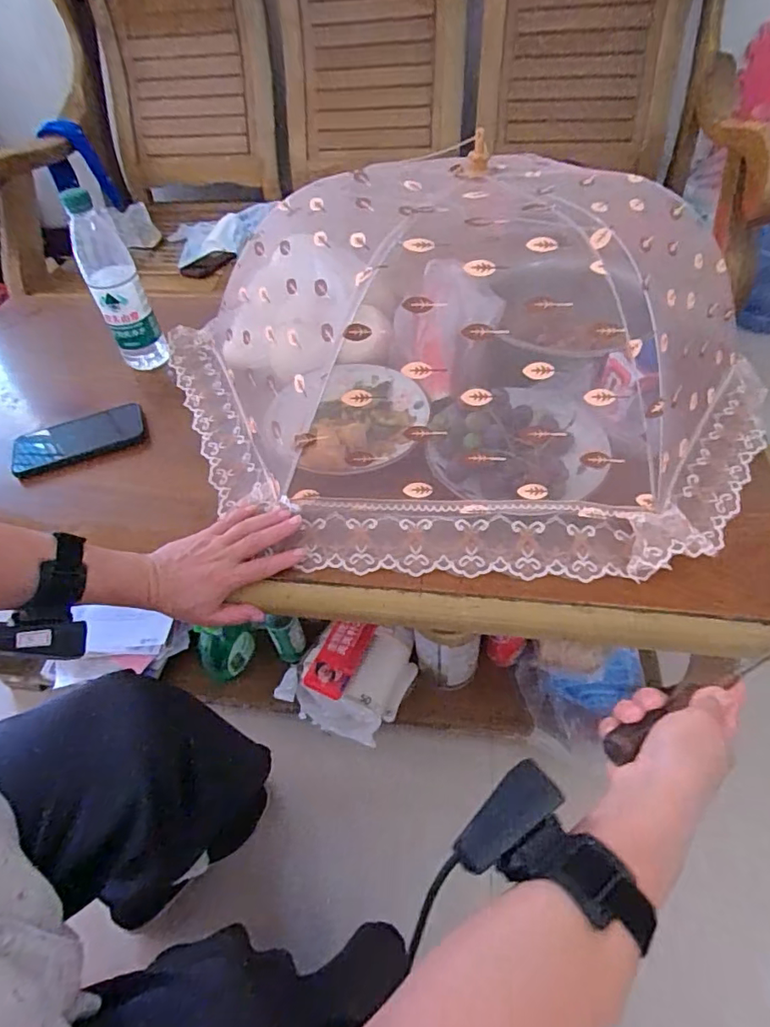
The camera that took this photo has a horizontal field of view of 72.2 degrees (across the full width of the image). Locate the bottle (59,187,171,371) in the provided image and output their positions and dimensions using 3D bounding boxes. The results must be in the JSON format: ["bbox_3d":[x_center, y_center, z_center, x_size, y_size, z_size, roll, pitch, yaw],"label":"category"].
[{"bbox_3d":[-0.358,-0.302,0.701,0.062,0.218,0.055,-22,52,-13],"label":"bottle"}]

